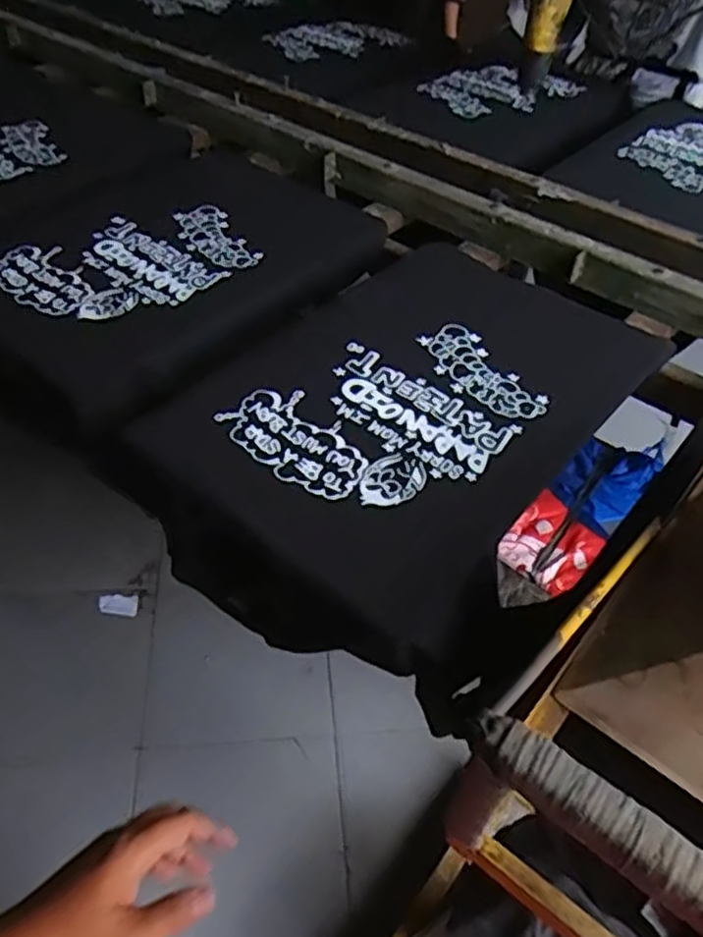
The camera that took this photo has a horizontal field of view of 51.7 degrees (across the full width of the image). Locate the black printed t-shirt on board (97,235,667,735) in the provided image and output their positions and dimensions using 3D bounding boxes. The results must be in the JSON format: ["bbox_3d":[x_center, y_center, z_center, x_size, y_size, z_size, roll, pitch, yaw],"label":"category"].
[{"bbox_3d":[0.081,-0.045,0.907,0.411,0.142,0.616,32,51,22],"label":"black printed t-shirt on board"}]

